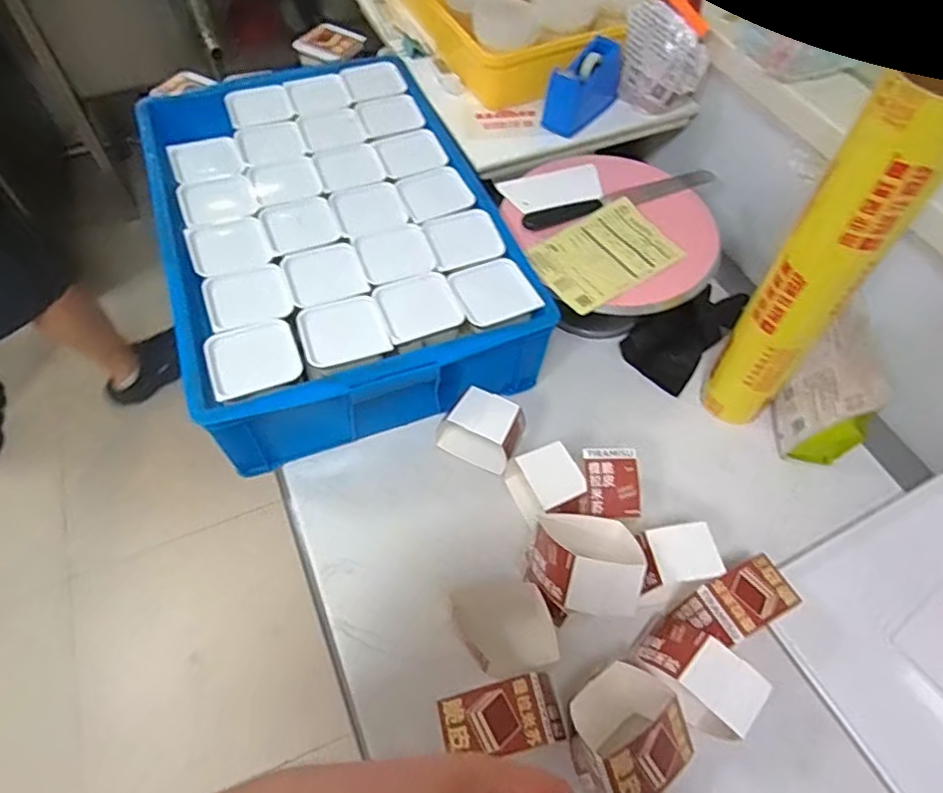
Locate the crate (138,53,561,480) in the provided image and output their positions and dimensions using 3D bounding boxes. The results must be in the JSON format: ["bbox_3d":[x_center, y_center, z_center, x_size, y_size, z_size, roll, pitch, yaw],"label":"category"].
[{"bbox_3d":[-0.204,-0.229,0.875,0.417,0.166,0.632,-19,60,-13],"label":"crate"}]

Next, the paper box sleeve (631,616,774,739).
[{"bbox_3d":[0.224,0.282,0.612,0.114,0.087,0.069,40,65,21],"label":"paper box sleeve"}]

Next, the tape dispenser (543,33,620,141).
[{"bbox_3d":[0.169,-0.464,0.903,0.054,0.085,0.145,39,65,21],"label":"tape dispenser"}]

